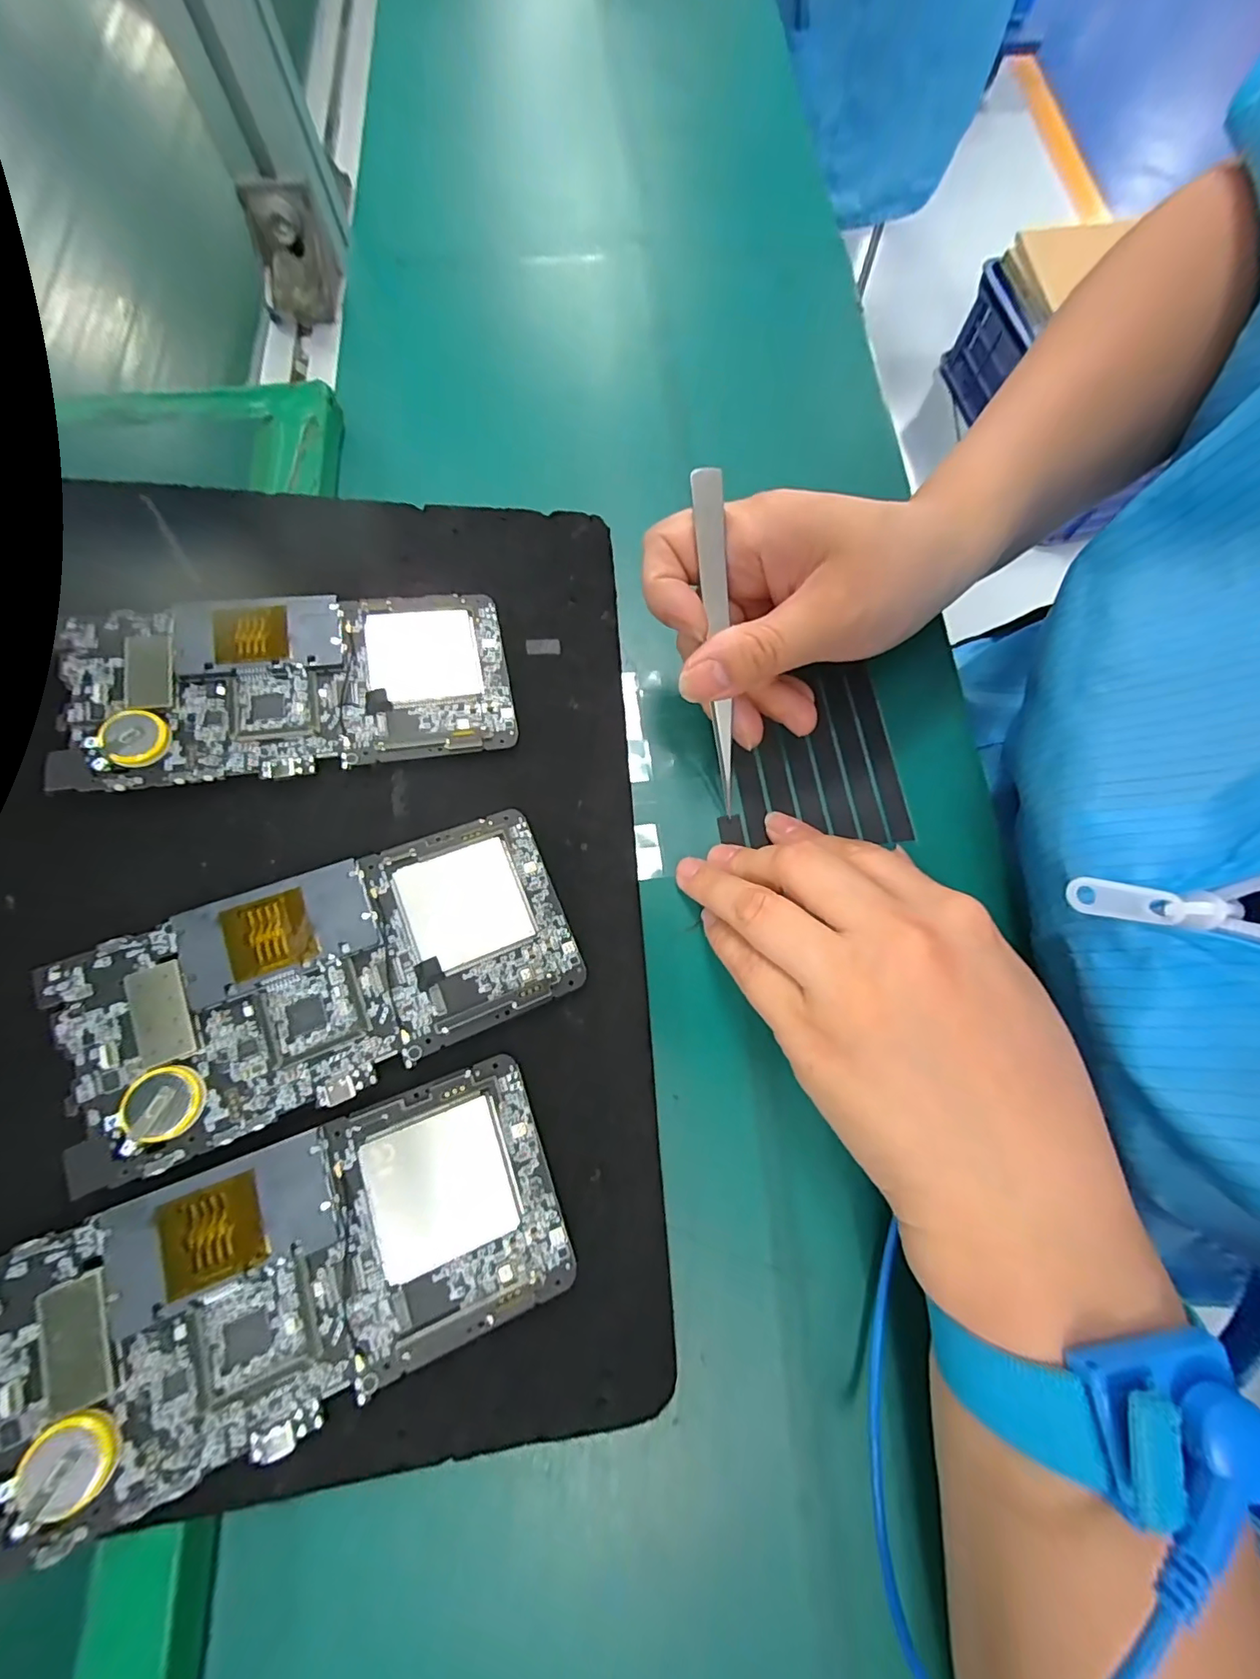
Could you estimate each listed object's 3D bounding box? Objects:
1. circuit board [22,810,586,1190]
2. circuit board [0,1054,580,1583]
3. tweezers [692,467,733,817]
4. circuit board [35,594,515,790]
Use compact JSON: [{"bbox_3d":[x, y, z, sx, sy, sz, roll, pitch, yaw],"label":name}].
[{"bbox_3d":[-0.097,0.045,0.183,0.153,0.005,0.073,-21,79,-18],"label":"circuit board"},{"bbox_3d":[-0.097,0.127,0.158,0.151,0.005,0.072,-18,78,-17],"label":"circuit board"},{"bbox_3d":[0.034,-0.069,0.207,0.011,0.006,0.122,-9,113,-3],"label":"tweezers"},{"bbox_3d":[-0.126,-0.061,0.210,0.153,0.005,0.075,-7,76,-14],"label":"circuit board"}]

